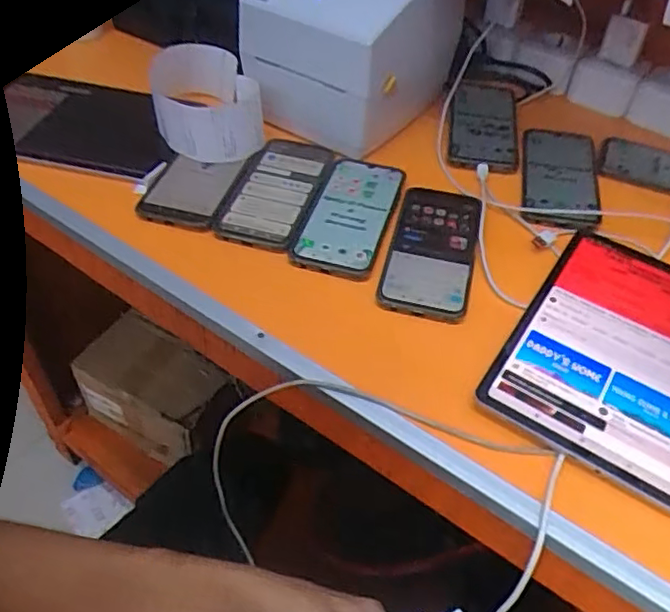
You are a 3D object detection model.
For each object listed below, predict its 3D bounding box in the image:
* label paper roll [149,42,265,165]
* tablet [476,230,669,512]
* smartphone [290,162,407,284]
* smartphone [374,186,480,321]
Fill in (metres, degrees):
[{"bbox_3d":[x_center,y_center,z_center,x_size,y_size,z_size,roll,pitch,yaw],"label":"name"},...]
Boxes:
[{"bbox_3d":[-0.147,-0.239,0.705,0.112,0.061,0.185,-10,49,-13],"label":"label paper roll"},{"bbox_3d":[0.242,0.035,0.518,0.160,0.010,0.248,28,51,21],"label":"tablet"},{"bbox_3d":[0.014,-0.093,0.624,0.083,0.015,0.167,14,48,9],"label":"smartphone"},{"bbox_3d":[0.095,-0.059,0.592,0.078,0.007,0.174,13,48,8],"label":"smartphone"}]

